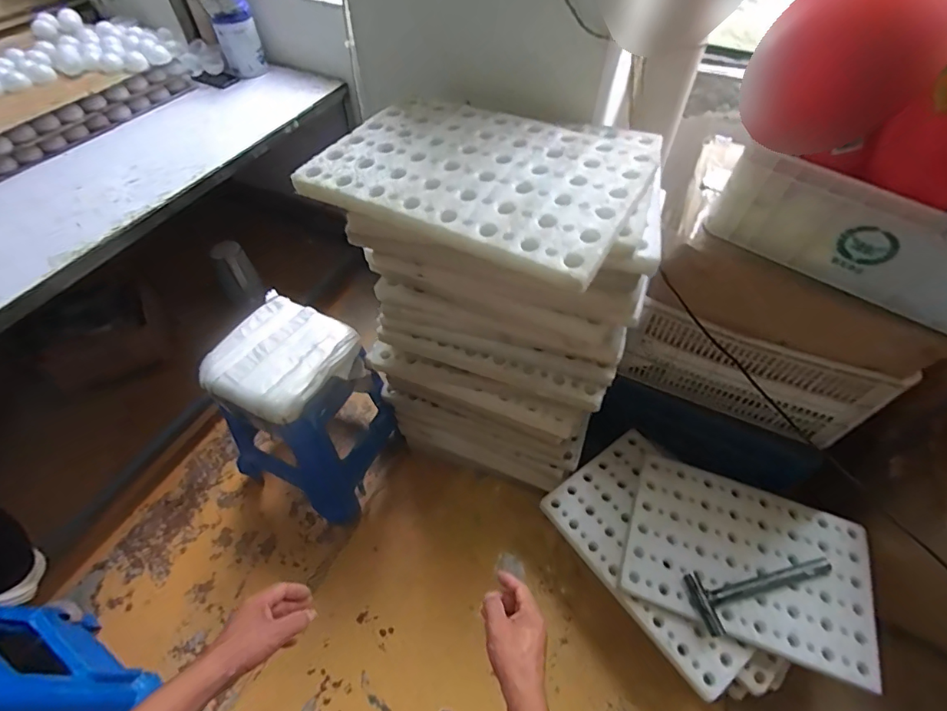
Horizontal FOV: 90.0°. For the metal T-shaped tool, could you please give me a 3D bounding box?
[{"bbox_3d":[0.646,0.506,1.063,0.330,0.030,0.119,-15,54,-10],"label":"metal T-shaped tool"}]

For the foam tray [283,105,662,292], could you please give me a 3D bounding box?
[{"bbox_3d":[0.036,-0.358,0.855,0.528,0.038,0.462,24,57,17],"label":"foam tray"}]

